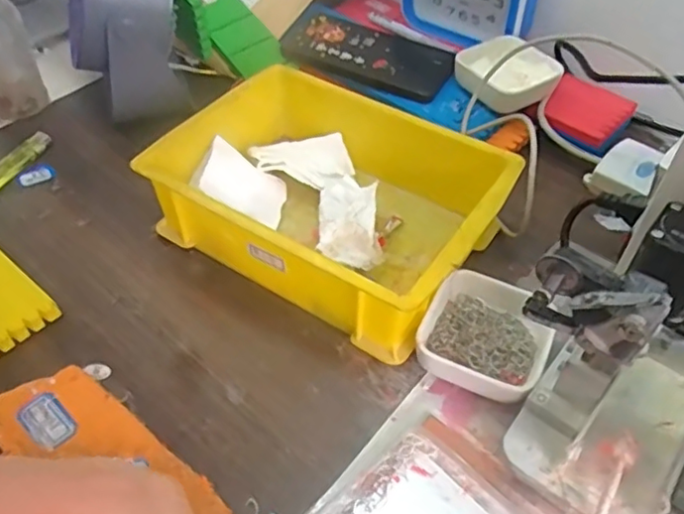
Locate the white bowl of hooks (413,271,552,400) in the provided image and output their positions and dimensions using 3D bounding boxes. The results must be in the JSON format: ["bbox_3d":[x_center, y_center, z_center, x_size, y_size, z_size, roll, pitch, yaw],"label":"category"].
[{"bbox_3d":[0.099,0.050,0.415,0.079,0.022,0.090,21,51,17],"label":"white bowl of hooks"}]

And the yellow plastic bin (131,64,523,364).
[{"bbox_3d":[-0.009,-0.051,0.480,0.248,0.063,0.183,29,54,23],"label":"yellow plastic bin"}]

